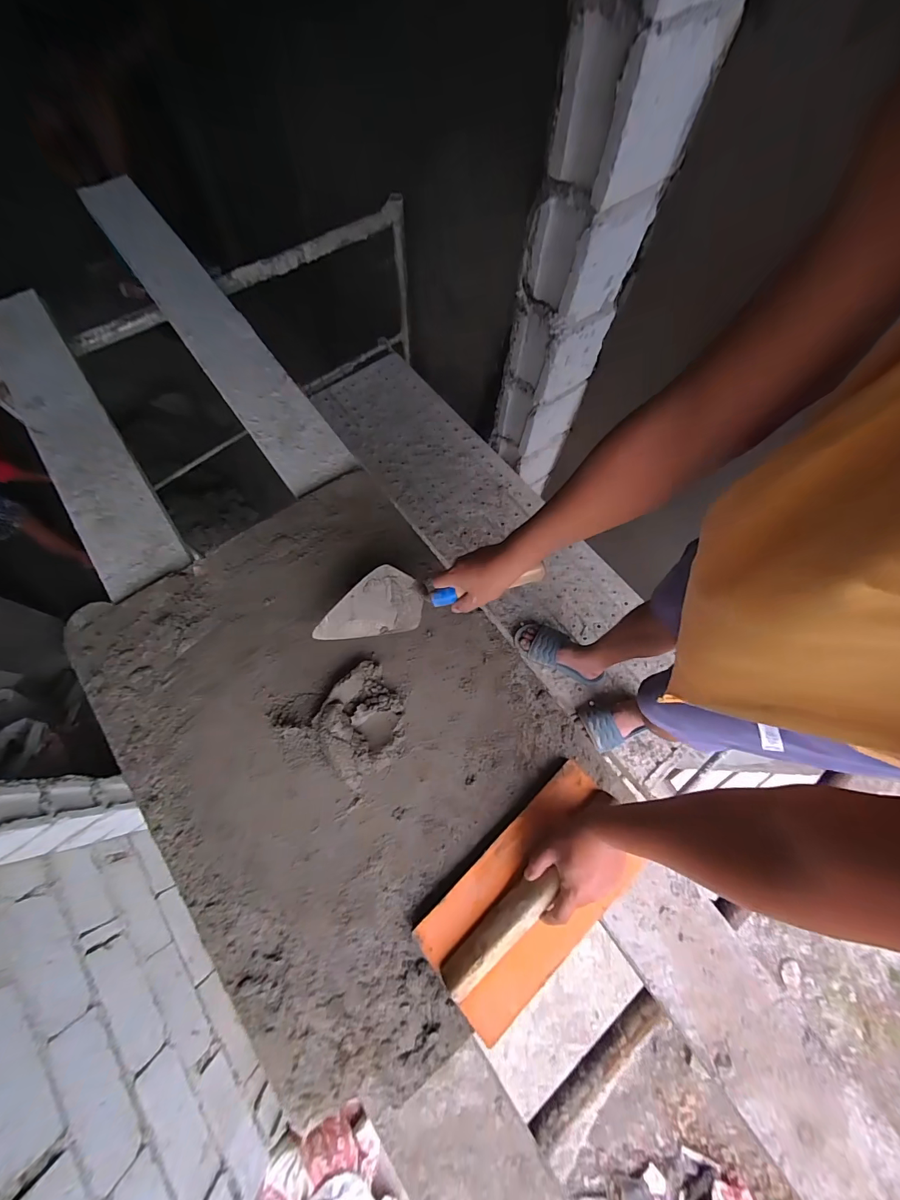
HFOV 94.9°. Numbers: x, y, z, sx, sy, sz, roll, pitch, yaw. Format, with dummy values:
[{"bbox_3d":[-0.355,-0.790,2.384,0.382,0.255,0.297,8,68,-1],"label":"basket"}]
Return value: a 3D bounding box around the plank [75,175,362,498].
[{"bbox_3d":[-0.628,-0.727,1.044,0.165,0.053,1.274,-34,74,-14],"label":"plank"}]

